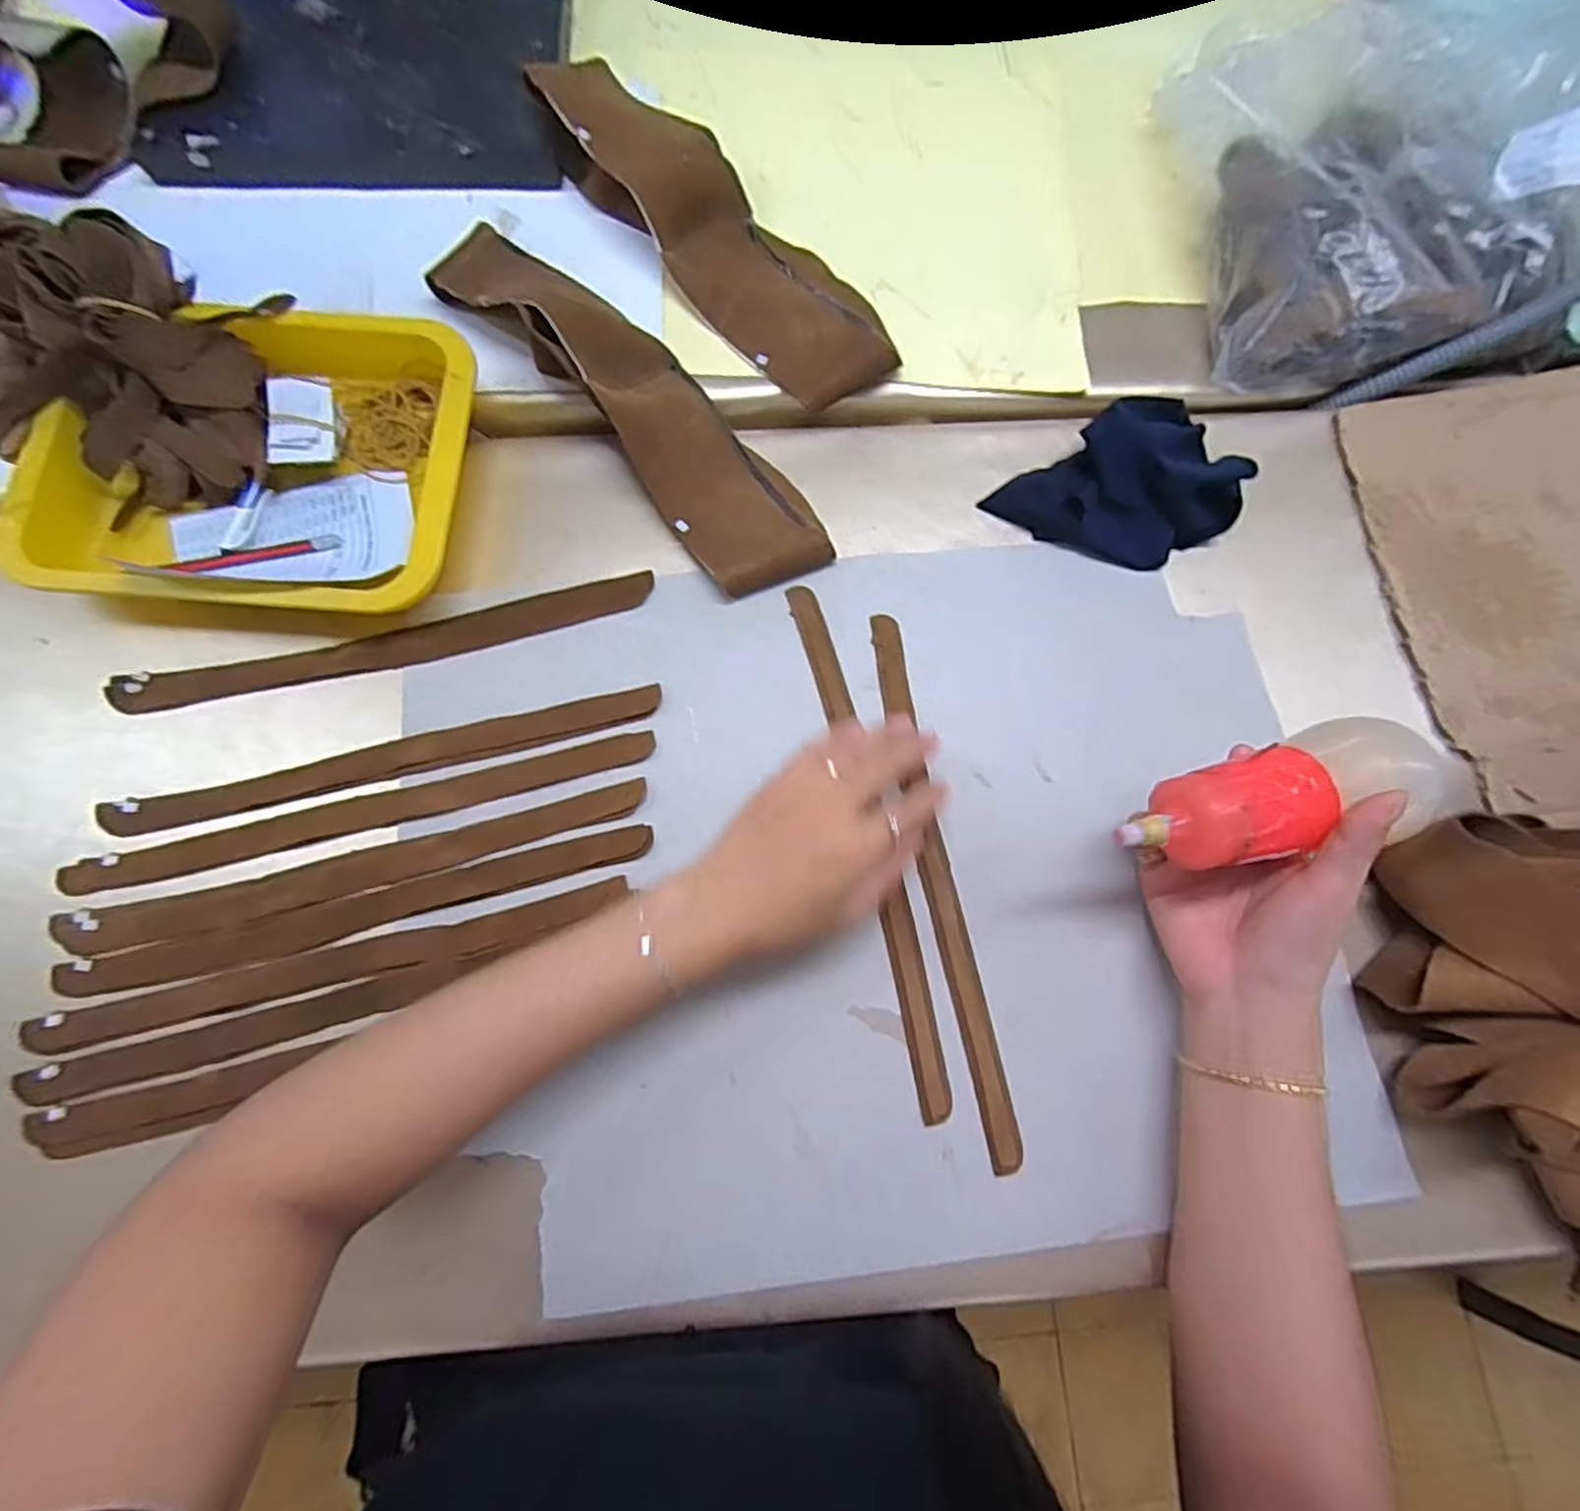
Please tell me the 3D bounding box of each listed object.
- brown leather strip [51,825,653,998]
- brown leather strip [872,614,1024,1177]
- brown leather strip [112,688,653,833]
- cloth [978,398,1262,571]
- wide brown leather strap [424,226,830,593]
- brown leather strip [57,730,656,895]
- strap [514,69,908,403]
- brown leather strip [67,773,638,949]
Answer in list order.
[{"bbox_3d":[-0.236,0.087,0.387,0.315,0.008,0.024,-14,77,-5],"label":"brown leather strip"},{"bbox_3d":[0.086,0.065,0.402,0.020,0.004,0.318,-9,75,-4],"label":"brown leather strip"},{"bbox_3d":[-0.235,0.001,0.412,0.315,0.006,0.022,-14,72,-6],"label":"brown leather strip"},{"bbox_3d":[0.222,-0.173,0.449,0.148,0.047,0.100,-28,78,-8],"label":"cloth"},{"bbox_3d":[-0.109,-0.244,0.454,0.087,0.049,0.347,-42,81,-11],"label":"wide brown leather strap"},{"bbox_3d":[-0.244,0.033,0.405,0.326,0.006,0.024,-14,76,-6],"label":"brown leather strip"},{"bbox_3d":[-0.051,-0.373,0.486,0.318,0.055,0.100,44,79,9],"label":"strap"},{"bbox_3d":[-0.241,0.065,0.395,0.317,0.006,0.027,-14,70,-6],"label":"brown leather strip"}]

